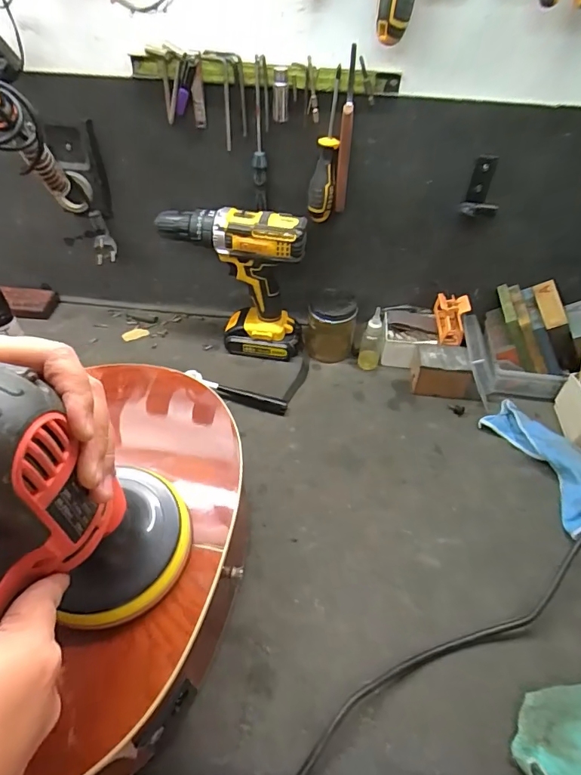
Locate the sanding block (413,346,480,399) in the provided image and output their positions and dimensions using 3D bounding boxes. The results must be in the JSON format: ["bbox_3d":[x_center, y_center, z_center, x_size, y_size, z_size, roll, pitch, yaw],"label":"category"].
[{"bbox_3d":[0.218,-0.025,0.633,0.096,0.053,0.052,6,46,4],"label":"sanding block"}]

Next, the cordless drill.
[{"bbox_3d":[-0.080,-0.145,0.643,0.196,0.204,0.068,8,46,5],"label":"cordless drill"}]

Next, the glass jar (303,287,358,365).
[{"bbox_3d":[0.060,-0.096,0.677,0.080,0.088,0.077,1,46,-1],"label":"glass jar"}]

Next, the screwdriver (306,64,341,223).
[{"bbox_3d":[0.040,-0.279,0.547,0.031,0.159,0.026,1,46,-2],"label":"screwdriver"}]

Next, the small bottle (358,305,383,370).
[{"bbox_3d":[0.118,-0.070,0.653,0.030,0.095,0.031,12,47,9],"label":"small bottle"}]

